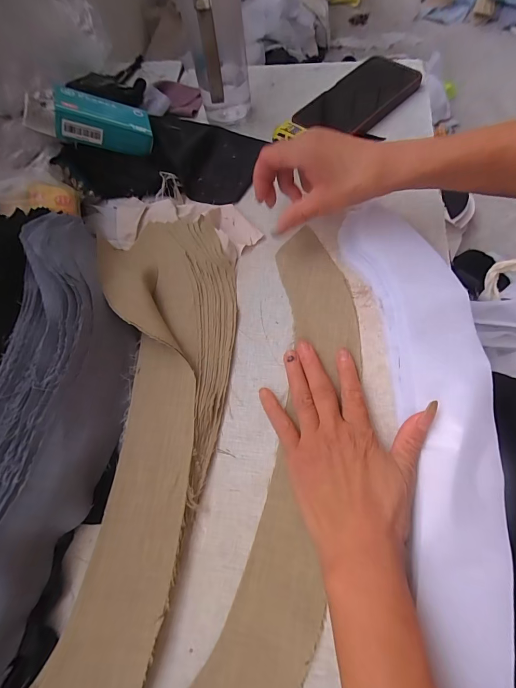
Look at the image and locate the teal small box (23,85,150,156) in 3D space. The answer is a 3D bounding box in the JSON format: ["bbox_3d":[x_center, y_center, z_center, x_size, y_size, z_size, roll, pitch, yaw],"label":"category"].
[{"bbox_3d":[-0.190,-0.260,0.397,0.128,0.031,0.057,0,65,-21],"label":"teal small box"}]

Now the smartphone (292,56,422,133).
[{"bbox_3d":[0.127,-0.307,0.435,0.152,0.012,0.084,-41,71,-7],"label":"smartphone"}]

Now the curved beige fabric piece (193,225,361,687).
[{"bbox_3d":[0.014,0.100,0.274,0.096,0.008,0.459,11,68,8],"label":"curved beige fabric piece"}]

